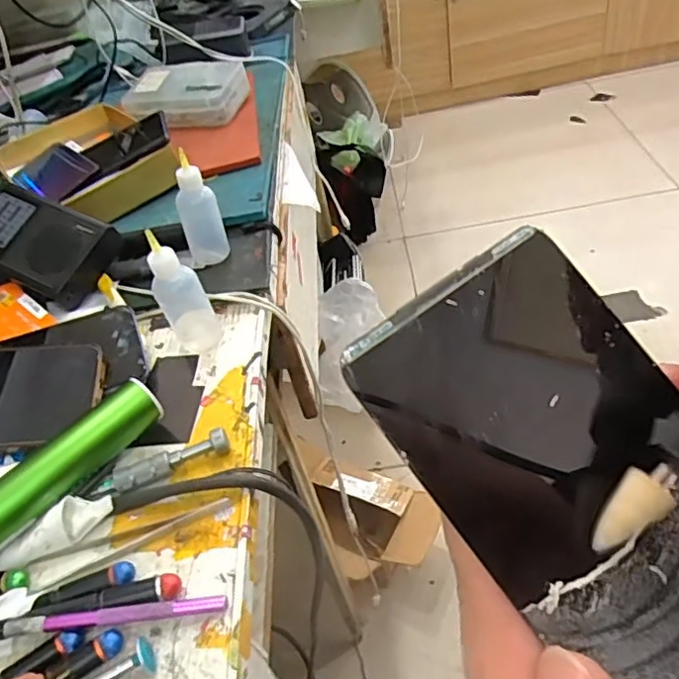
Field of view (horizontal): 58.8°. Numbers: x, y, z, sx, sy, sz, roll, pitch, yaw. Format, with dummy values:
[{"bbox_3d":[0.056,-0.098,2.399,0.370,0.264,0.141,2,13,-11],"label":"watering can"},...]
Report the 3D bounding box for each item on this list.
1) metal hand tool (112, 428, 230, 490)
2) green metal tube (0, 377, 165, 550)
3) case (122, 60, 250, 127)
[{"bbox_3d":[-0.108,0.077,0.388,0.075,0.017,0.014,-21,43,-7],"label":"metal hand tool"},{"bbox_3d":[-0.175,0.084,0.376,0.030,0.036,0.142,23,54,33],"label":"green metal tube"},{"bbox_3d":[-0.199,-0.320,0.785,0.151,0.048,0.108,-4,44,11],"label":"case"}]

